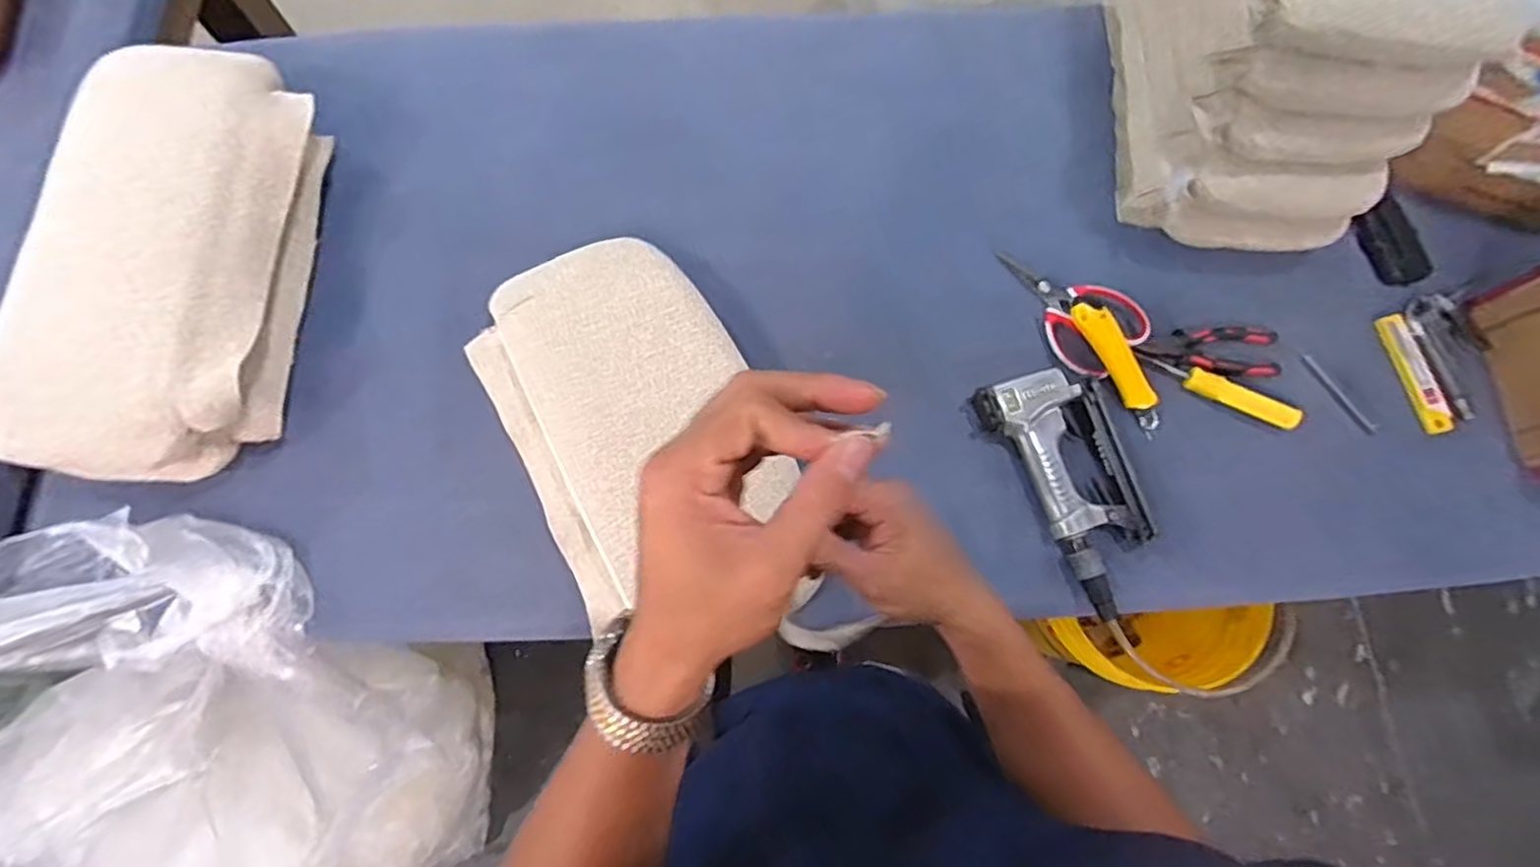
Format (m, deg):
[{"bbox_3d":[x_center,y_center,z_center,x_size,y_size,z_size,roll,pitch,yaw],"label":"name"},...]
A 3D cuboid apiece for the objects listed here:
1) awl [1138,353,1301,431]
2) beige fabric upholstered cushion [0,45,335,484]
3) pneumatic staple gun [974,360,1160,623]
[{"bbox_3d":[0.474,-0.047,0.717,0.159,0.026,0.025,27,76,7],"label":"awl"},{"bbox_3d":[-0.599,-0.174,0.691,0.219,0.122,0.428,2,74,0],"label":"beige fabric upholstered cushion"},{"bbox_3d":[0.320,0.050,0.696,0.125,0.047,0.255,-23,76,-6],"label":"pneumatic staple gun"}]

